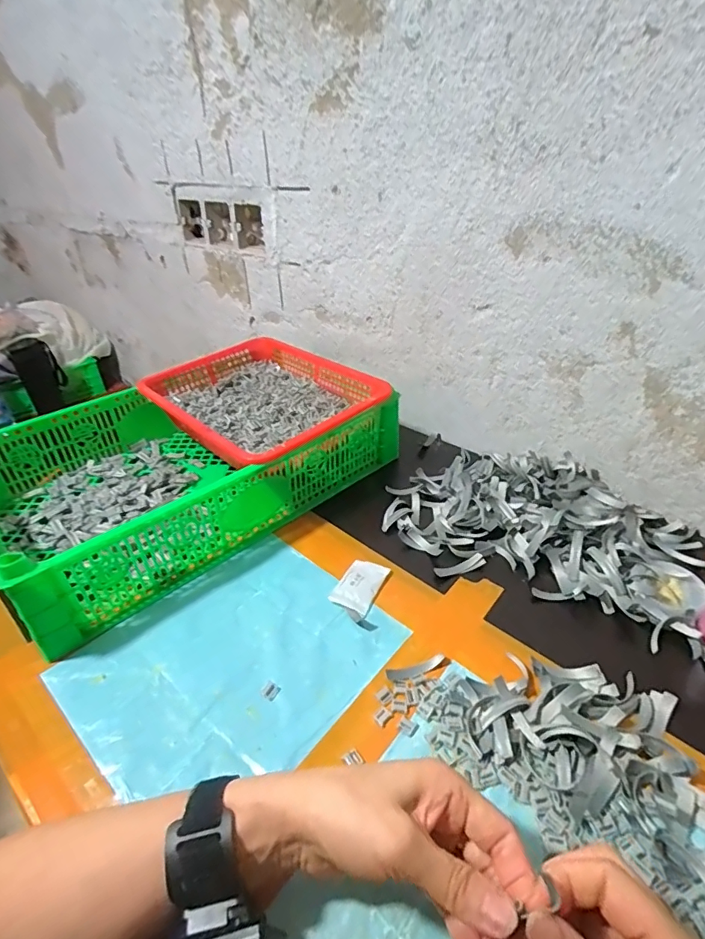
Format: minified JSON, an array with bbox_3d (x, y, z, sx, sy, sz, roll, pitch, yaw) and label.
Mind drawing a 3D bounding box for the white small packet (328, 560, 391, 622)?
[{"bbox_3d":[0.008,0.118,0.479,0.039,0.009,0.071,17,38,25],"label":"white small packet"}]

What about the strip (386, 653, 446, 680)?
[{"bbox_3d":[0.055,0.168,0.404,0.053,0.004,0.012,-12,36,-15],"label":"strip"}]

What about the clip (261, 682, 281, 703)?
[{"bbox_3d":[-0.068,0.184,0.395,0.014,0.004,0.013,18,39,27],"label":"clip"}]

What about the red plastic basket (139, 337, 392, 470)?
[{"bbox_3d":[-0.119,-0.092,0.662,0.302,0.069,0.243,26,43,35],"label":"red plastic basket"}]

